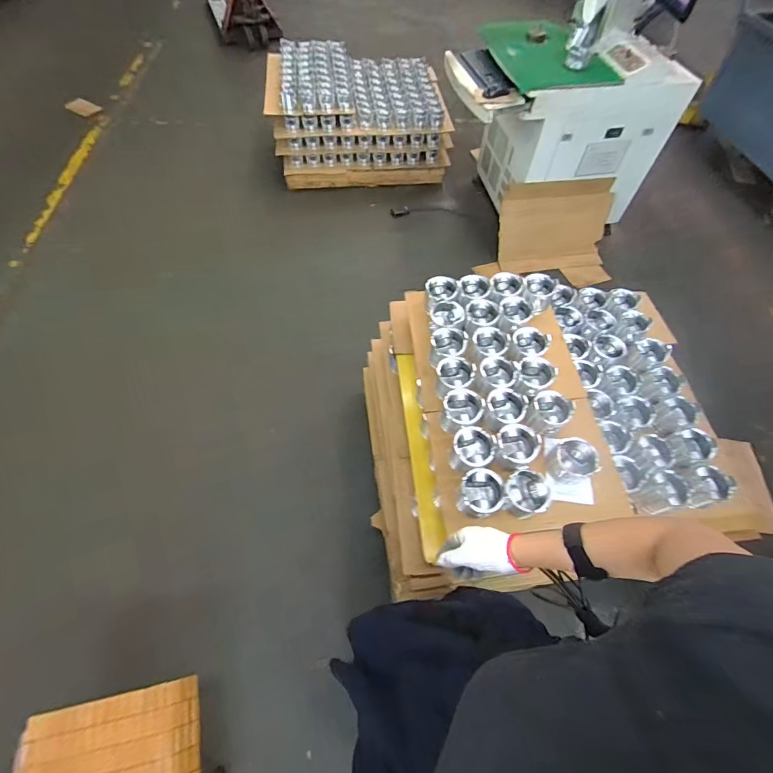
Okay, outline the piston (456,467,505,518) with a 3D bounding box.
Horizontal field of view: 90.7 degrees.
[{"bbox_3d":[0.205,0.234,0.836,0.086,0.064,0.092,1,60,-2],"label":"piston"}]

